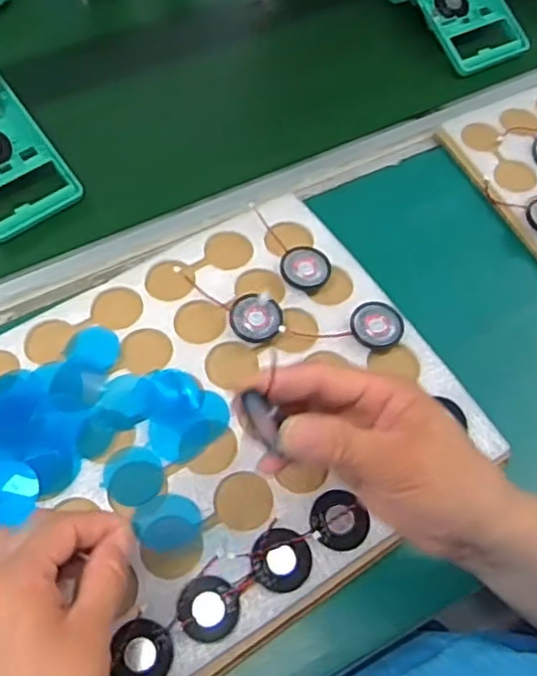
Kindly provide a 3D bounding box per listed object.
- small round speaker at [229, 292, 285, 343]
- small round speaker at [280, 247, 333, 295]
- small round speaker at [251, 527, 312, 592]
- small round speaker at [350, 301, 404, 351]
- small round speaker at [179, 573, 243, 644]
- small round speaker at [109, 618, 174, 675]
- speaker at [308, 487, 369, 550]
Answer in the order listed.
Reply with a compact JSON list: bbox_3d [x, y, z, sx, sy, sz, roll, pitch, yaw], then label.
[{"bbox_3d":[-0.008,-0.014,0.441,0.034,0.009,0.034,1,61,-1],"label":"small round speaker"},{"bbox_3d":[0.026,-0.049,0.461,0.032,0.008,0.034,1,61,-1],"label":"small round speaker"},{"bbox_3d":[0.008,0.125,0.376,0.033,0.004,0.033,1,61,-1],"label":"small round speaker"},{"bbox_3d":[0.073,-0.008,0.443,0.035,0.008,0.032,1,61,-1],"label":"small round speaker"},{"bbox_3d":[-0.032,0.146,0.362,0.033,0.004,0.032,1,61,-1],"label":"small round speaker"},{"bbox_3d":[-0.066,0.166,0.349,0.030,0.005,0.033,1,61,-1],"label":"small round speaker"},{"bbox_3d":[0.041,0.106,0.386,0.033,0.007,0.033,1,61,-1],"label":"speaker"}]

